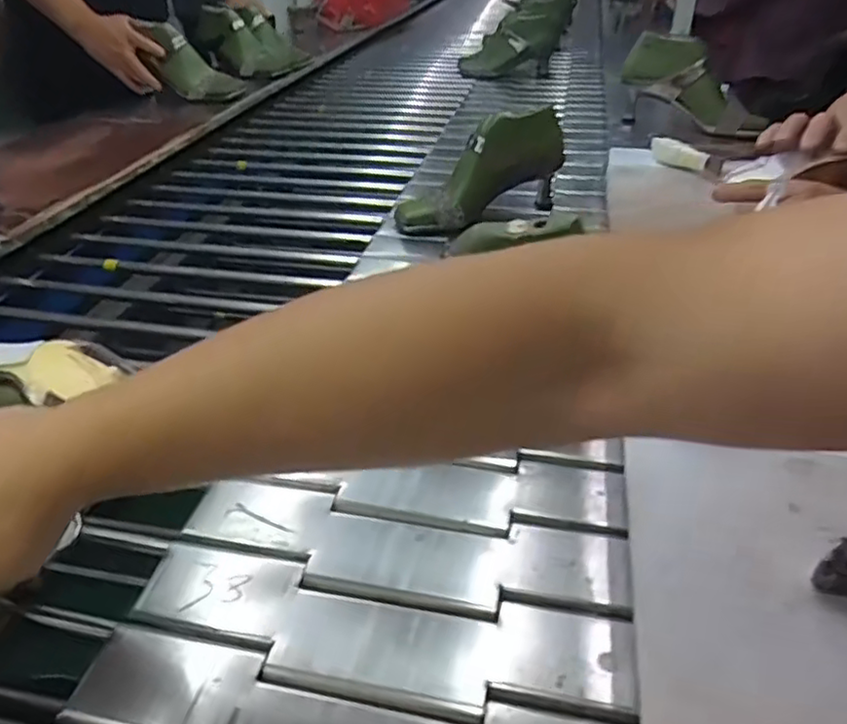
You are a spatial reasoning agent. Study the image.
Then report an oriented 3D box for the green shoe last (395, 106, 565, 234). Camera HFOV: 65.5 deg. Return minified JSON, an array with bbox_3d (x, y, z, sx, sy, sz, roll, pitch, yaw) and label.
[{"bbox_3d":[0.074,-0.251,0.864,0.226,0.141,0.092,-16,37,-21],"label":"green shoe last"}]

